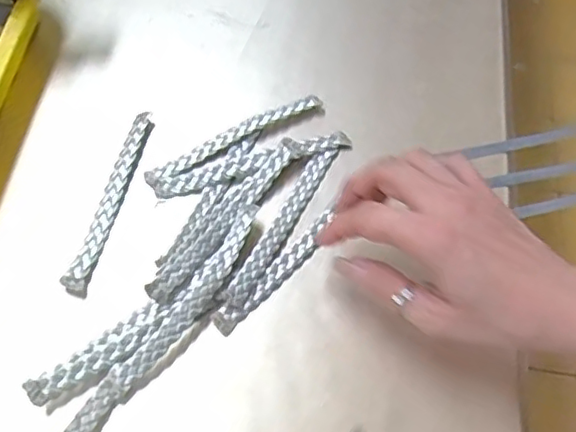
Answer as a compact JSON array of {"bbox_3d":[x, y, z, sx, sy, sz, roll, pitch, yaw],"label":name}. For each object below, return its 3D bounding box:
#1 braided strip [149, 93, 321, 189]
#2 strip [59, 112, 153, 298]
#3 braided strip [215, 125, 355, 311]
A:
[{"bbox_3d":[-0.035,-0.054,0.421,0.133,0.007,0.013,-26,65,-17],"label":"braided strip"},{"bbox_3d":[-0.114,-0.013,0.397,0.013,0.006,0.137,11,60,3],"label":"strip"},{"bbox_3d":[0.001,-0.003,0.394,0.016,0.006,0.145,28,62,12],"label":"braided strip"}]

